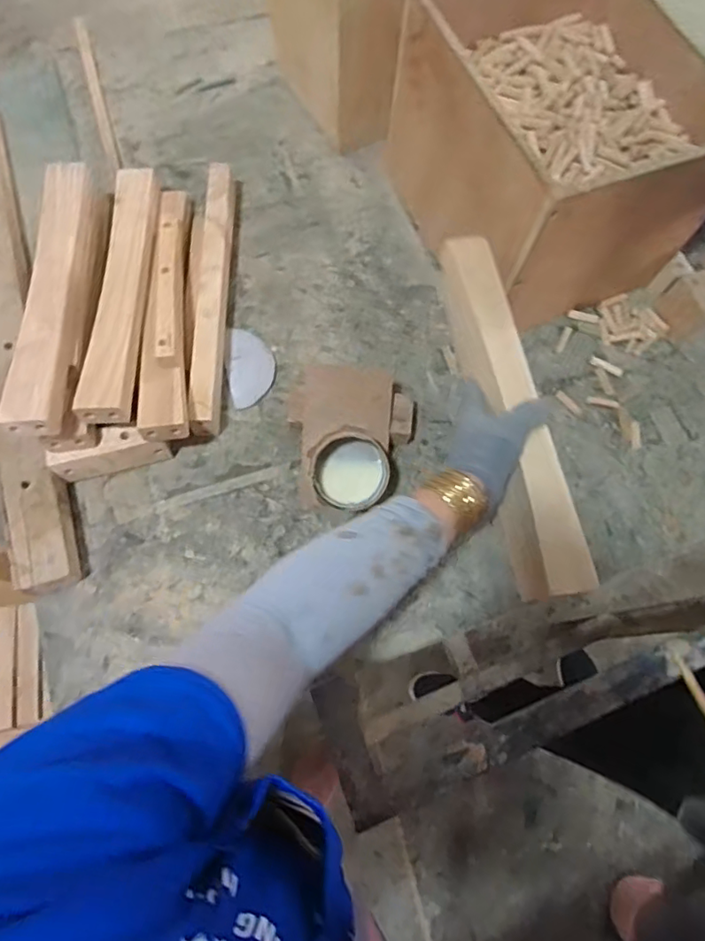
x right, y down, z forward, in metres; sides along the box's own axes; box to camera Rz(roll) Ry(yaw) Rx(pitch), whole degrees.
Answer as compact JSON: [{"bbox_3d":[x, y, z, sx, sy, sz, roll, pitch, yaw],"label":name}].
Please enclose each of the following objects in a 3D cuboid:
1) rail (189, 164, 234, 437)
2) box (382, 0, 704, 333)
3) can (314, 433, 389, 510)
[{"bbox_3d":[-0.172,-0.218,0.687,0.032,0.053,0.360,0,70,-2],"label":"rail"},{"bbox_3d":[0.247,-0.394,0.688,0.294,0.238,0.325,-19,72,-9],"label":"box"},{"bbox_3d":[-0.002,0.005,0.628,0.082,0.054,0.080,1,70,-2],"label":"can"}]

